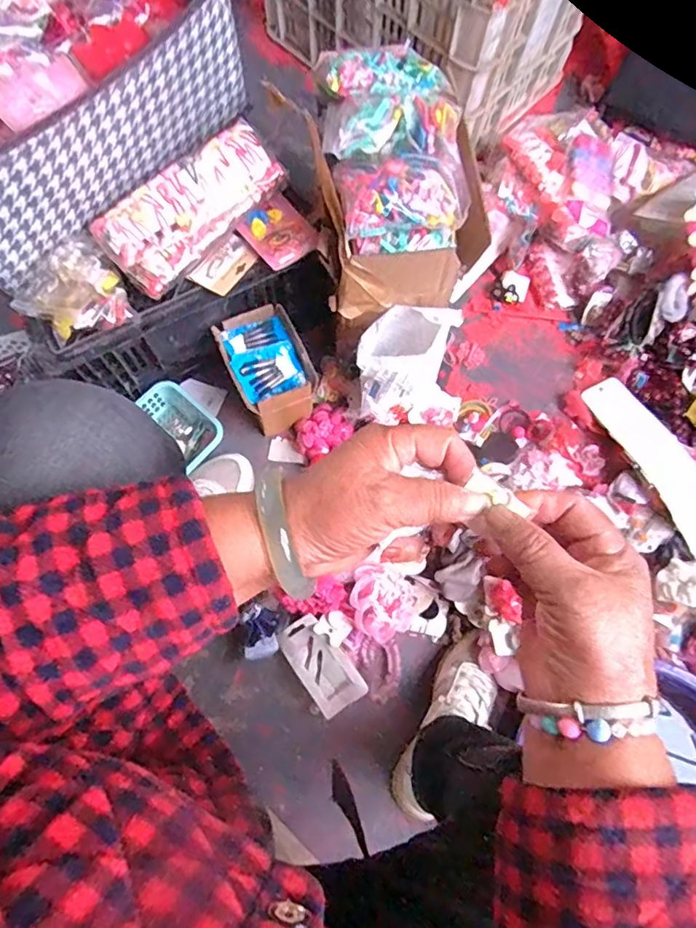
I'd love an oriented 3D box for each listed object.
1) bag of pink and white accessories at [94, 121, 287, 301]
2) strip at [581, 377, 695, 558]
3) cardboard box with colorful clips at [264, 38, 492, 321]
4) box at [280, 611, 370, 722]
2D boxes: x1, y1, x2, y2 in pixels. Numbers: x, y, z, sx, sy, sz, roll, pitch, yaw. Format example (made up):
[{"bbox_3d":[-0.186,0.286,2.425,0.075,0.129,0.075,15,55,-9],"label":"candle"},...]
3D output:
[{"bbox_3d":[-0.184,-0.303,0.663,0.226,0.067,0.089,-41,78,-12],"label":"bag of pink and white accessories"},{"bbox_3d":[0.458,-0.003,0.819,0.076,0.024,0.288,-25,75,-9],"label":"strip"},{"bbox_3d":[0.045,-0.334,0.661,0.192,0.152,0.256,-21,75,-8],"label":"cardboard box with colorful clips"},{"bbox_3d":[-0.036,0.261,0.720,0.067,0.019,0.124,-39,86,11],"label":"box"}]

